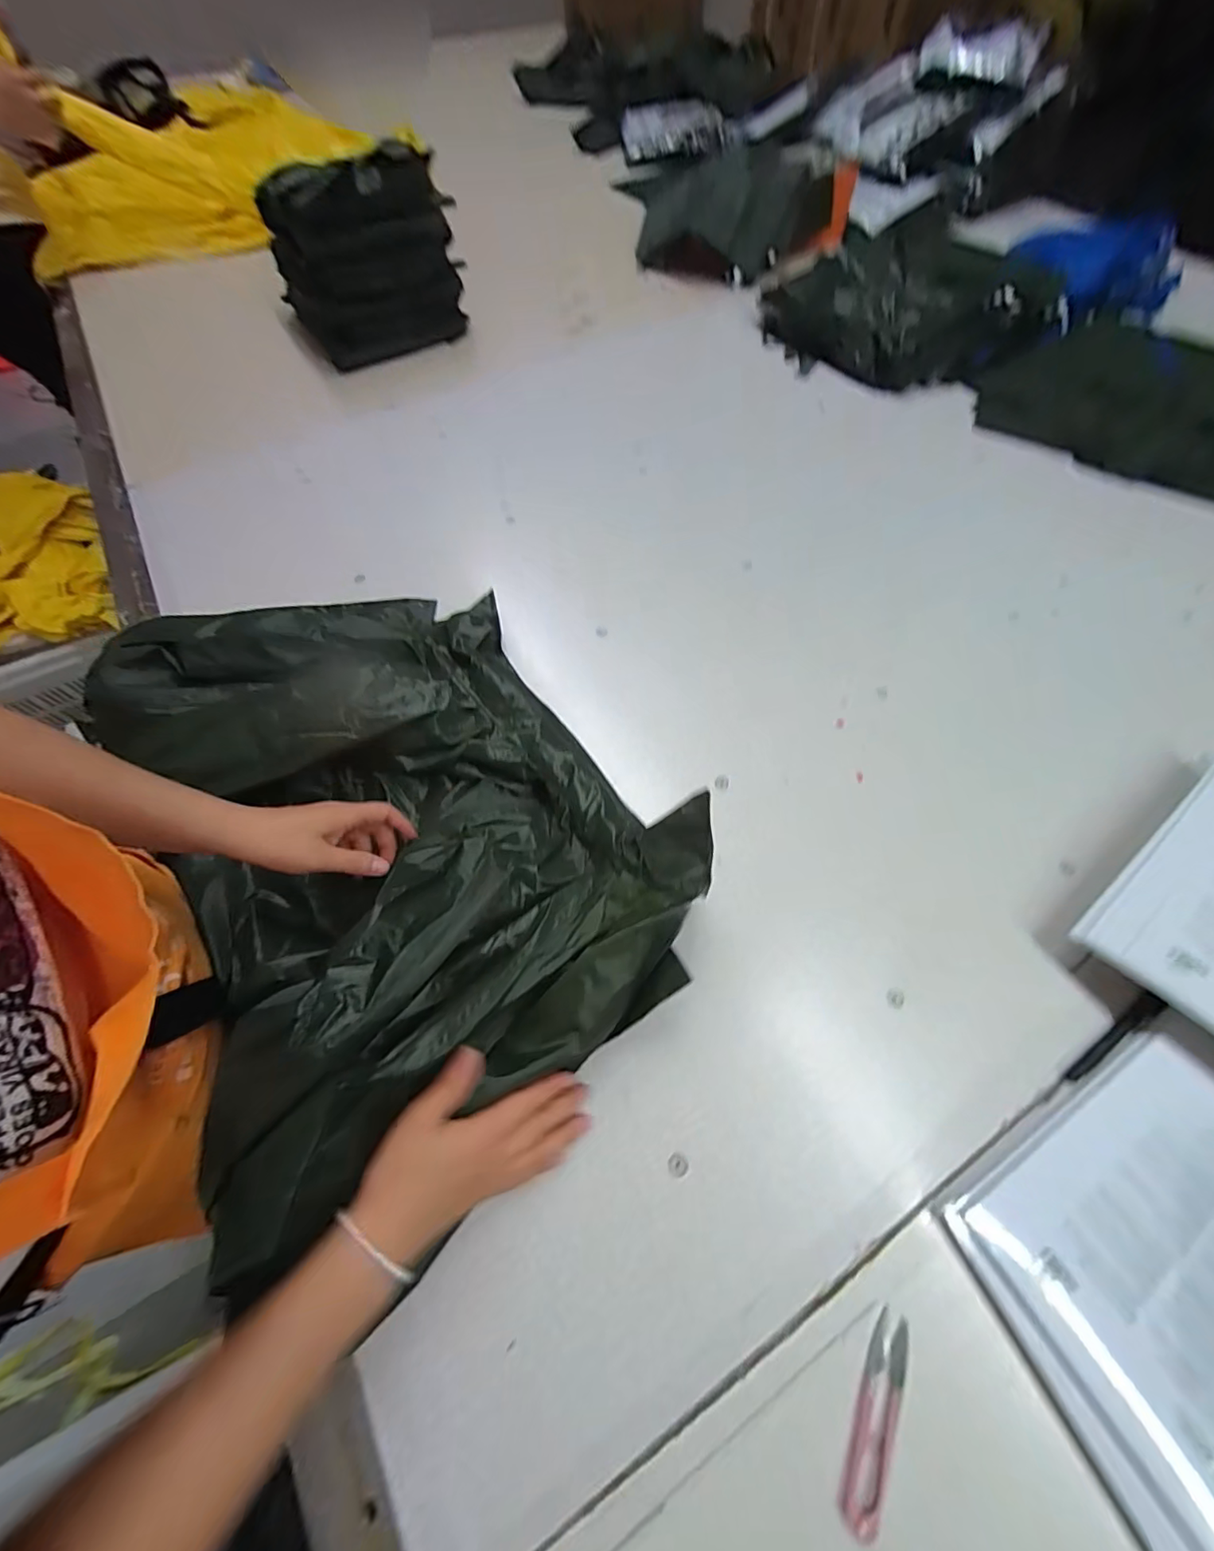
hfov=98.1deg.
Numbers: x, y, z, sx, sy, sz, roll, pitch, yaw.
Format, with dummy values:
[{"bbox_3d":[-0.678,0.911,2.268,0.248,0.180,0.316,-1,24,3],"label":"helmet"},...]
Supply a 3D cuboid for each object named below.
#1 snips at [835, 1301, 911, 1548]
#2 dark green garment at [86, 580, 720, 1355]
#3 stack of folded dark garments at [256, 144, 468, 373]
[{"bbox_3d":[0.170,0.403,0.329,0.026,0.009,0.103,24,65,14],"label":"snips"},{"bbox_3d":[-0.215,0.022,0.493,0.407,0.099,0.572,-35,69,-16],"label":"dark green garment"},{"bbox_3d":[-0.409,-0.886,0.917,0.295,0.239,0.157,-19,63,-9],"label":"stack of folded dark garments"}]

